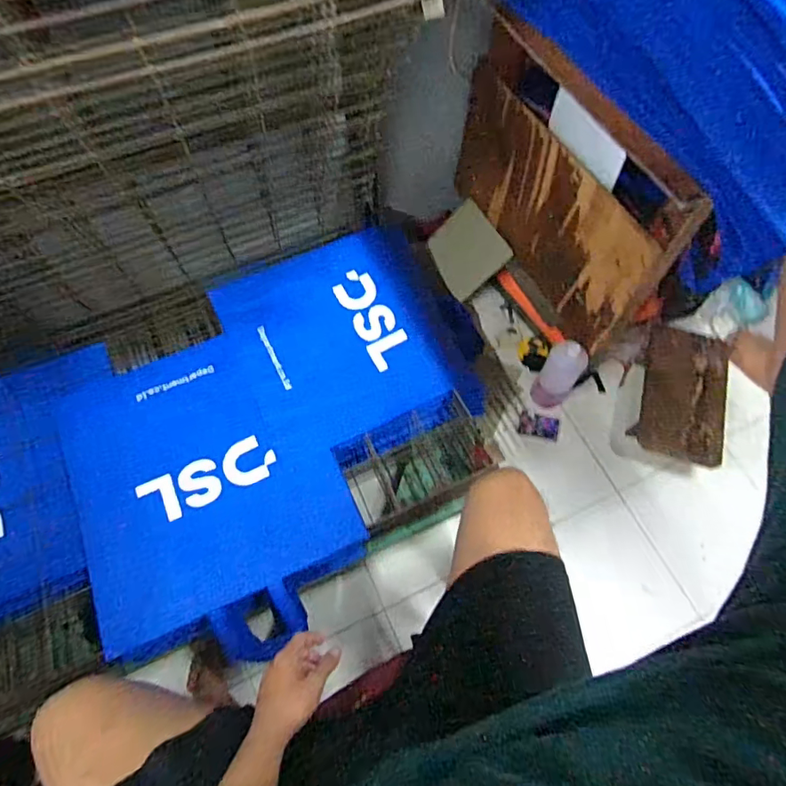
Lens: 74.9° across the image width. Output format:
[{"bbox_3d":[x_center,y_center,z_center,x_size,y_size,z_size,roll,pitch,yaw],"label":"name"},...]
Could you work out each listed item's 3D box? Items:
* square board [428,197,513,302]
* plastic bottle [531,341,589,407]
[{"bbox_3d":[0.192,-0.367,1.338,0.183,0.017,0.183,-38,102,24],"label":"square board"},{"bbox_3d":[0.381,-0.036,1.185,0.085,0.255,0.068,33,71,15],"label":"plastic bottle"}]

